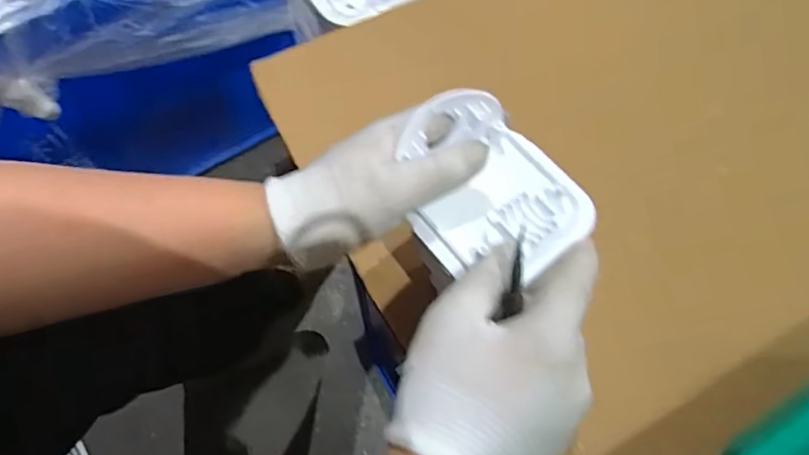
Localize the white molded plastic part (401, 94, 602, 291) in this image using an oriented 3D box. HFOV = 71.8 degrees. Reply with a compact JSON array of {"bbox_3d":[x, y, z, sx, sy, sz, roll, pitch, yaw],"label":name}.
[{"bbox_3d":[0.046,-0.023,0.305,0.086,0.036,0.102,-35,71,-14],"label":"white molded plastic part"}]

